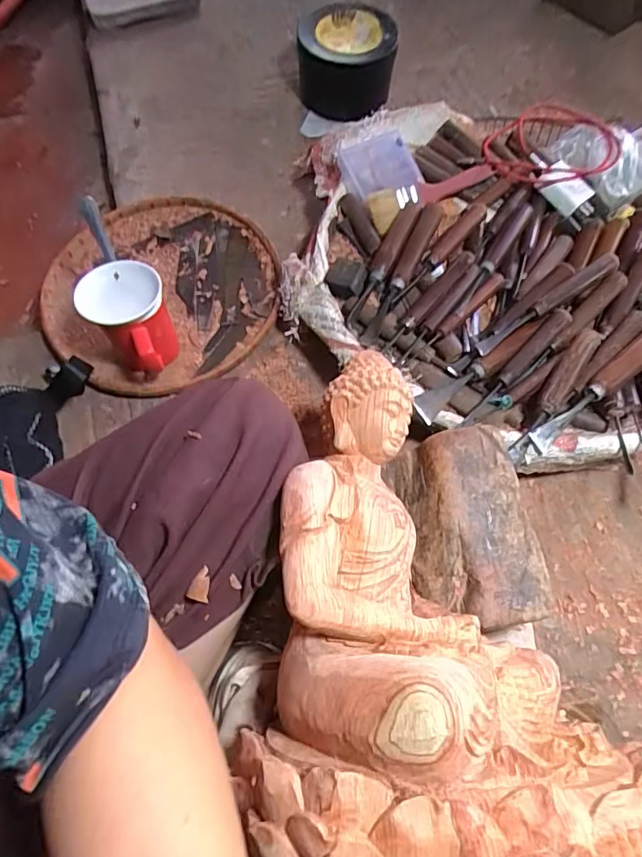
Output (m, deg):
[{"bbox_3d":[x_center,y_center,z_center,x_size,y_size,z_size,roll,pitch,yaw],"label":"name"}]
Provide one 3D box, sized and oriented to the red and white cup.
[{"bbox_3d":[-0.204,-0.115,0.562,0.086,0.103,0.121,-42,71,-17],"label":"red and white cup"}]

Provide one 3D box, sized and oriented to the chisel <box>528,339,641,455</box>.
[{"bbox_3d":[0.284,-0.045,0.487,0.213,0.024,0.023,-36,69,-15],"label":"chisel"}]

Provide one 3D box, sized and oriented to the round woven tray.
[{"bbox_3d":[-0.208,-0.190,0.652,0.295,0.032,0.318,0,65,1],"label":"round woven tray"}]

